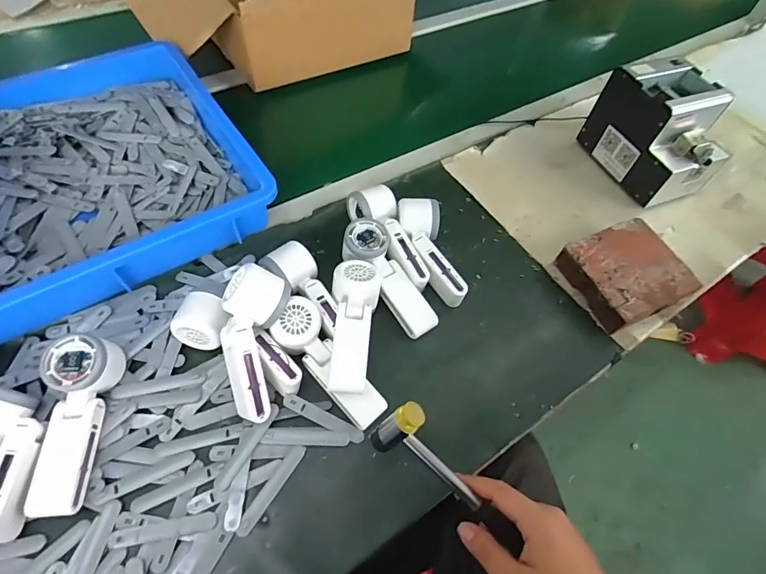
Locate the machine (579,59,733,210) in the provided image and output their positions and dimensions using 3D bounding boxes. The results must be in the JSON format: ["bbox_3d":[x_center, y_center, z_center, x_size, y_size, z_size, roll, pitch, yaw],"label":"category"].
[{"bbox_3d":[0.447,-0.249,0.681,0.135,0.148,0.182,-16,61,-15],"label":"machine"}]

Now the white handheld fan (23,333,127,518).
[{"bbox_3d":[-0.310,0.136,0.429,0.061,0.049,0.167,0,71,-3],"label":"white handheld fan"}]

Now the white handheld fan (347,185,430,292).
[{"bbox_3d":[0.006,-0.065,0.574,0.064,0.052,0.162,-15,61,-15],"label":"white handheld fan"}]

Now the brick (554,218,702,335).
[{"bbox_3d":[0.337,-0.018,0.590,0.143,0.045,0.133,-18,62,-16],"label":"brick"}]

